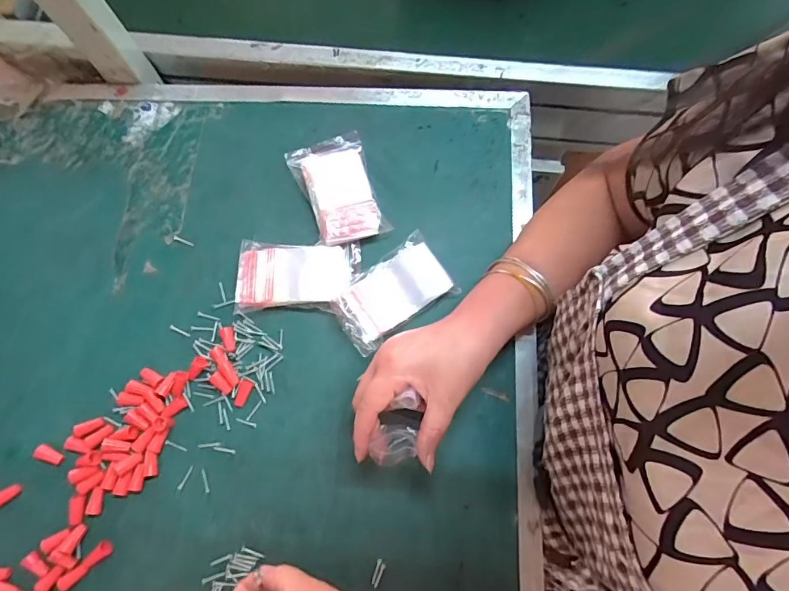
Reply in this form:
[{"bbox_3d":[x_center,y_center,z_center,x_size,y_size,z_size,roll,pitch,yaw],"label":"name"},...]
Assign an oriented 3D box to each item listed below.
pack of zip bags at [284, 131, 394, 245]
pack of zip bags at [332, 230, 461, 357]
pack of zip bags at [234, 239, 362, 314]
[{"bbox_3d":[-0.055,-0.105,0.439,0.070,0.022,0.114,-20,78,-3],"label":"pack of zip bags"},{"bbox_3d":[-0.002,-0.003,0.413,0.107,0.016,0.062,-35,79,-6],"label":"pack of zip bags"},{"bbox_3d":[-0.092,-0.019,0.424,0.113,0.016,0.066,1,77,1],"label":"pack of zip bags"}]

